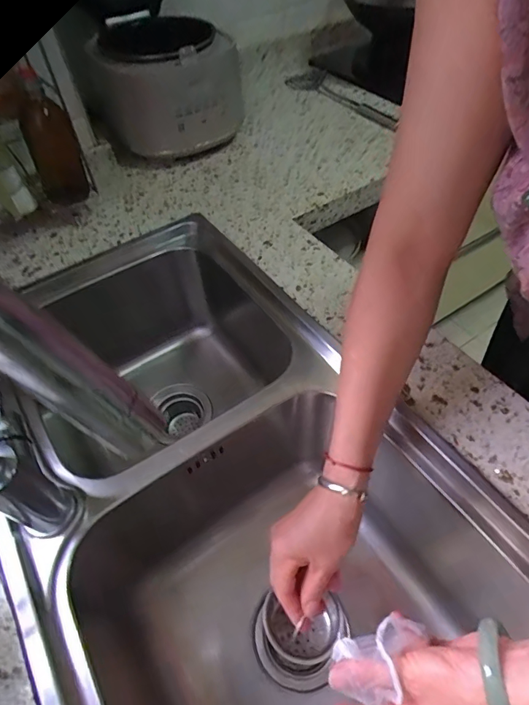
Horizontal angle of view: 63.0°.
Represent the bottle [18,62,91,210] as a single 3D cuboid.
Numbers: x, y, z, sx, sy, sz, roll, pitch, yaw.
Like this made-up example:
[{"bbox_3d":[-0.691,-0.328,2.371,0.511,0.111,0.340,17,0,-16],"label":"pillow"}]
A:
[{"bbox_3d":[-0.312,-0.308,0.632,0.068,0.174,0.071,-25,54,-15],"label":"bottle"}]

